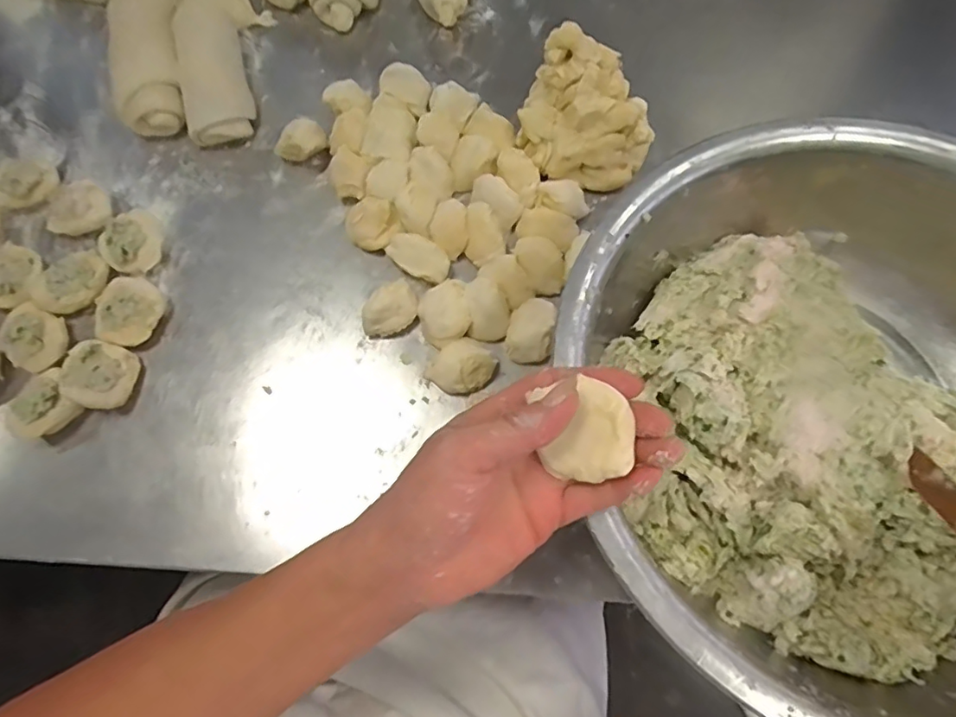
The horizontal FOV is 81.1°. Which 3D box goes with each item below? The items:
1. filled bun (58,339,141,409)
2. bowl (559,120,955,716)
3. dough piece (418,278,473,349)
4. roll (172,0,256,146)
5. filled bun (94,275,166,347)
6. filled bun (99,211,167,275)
[{"bbox_3d":[-0.302,0.014,0.450,0.042,0.037,0.050,10,73,4],"label":"filled bun"},{"bbox_3d":[0.237,0.027,0.381,0.371,0.113,0.358,0,73,0],"label":"bowl"},{"bbox_3d":[-0.027,-0.037,0.467,0.044,0.021,0.055,-14,73,-4],"label":"dough piece"},{"bbox_3d":[-0.264,-0.287,0.547,0.063,0.060,0.150,-13,73,-4],"label":"roll"},{"bbox_3d":[-0.298,-0.040,0.478,0.054,0.027,0.056,0,73,0],"label":"filled bun"},{"bbox_3d":[-0.307,-0.104,0.502,0.044,0.035,0.058,29,75,9],"label":"filled bun"}]

